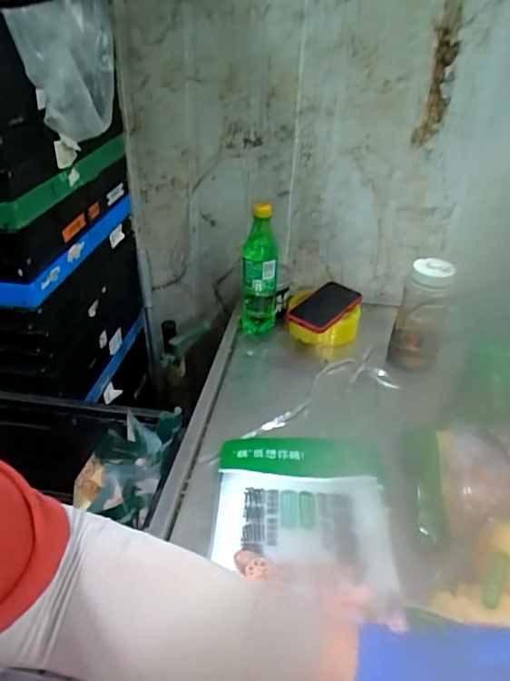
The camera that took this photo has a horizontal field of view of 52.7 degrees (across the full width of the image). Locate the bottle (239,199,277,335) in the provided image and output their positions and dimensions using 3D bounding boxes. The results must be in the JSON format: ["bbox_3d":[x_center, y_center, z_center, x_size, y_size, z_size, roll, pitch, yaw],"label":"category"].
[{"bbox_3d":[0.005,-0.124,0.946,0.066,0.251,0.063,-1,34,-4],"label":"bottle"}]

